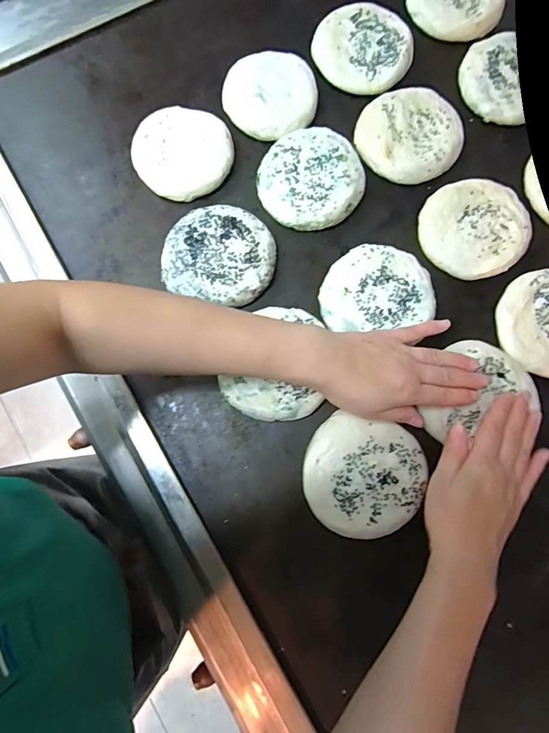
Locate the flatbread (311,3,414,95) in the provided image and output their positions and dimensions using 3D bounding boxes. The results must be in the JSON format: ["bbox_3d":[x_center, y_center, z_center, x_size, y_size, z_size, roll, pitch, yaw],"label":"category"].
[{"bbox_3d":[0.110,-0.391,0.489,0.113,0.016,0.109,0,80,-1],"label":"flatbread"}]

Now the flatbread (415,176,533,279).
[{"bbox_3d":[0.226,-0.156,0.453,0.116,0.022,0.110,0,80,-1],"label":"flatbread"}]

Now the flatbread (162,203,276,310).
[{"bbox_3d":[-0.059,-0.122,0.442,0.117,0.026,0.109,0,80,-1],"label":"flatbread"}]

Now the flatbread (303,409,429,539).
[{"bbox_3d":[0.089,0.112,0.401,0.116,0.020,0.111,11,80,1],"label":"flatbread"}]

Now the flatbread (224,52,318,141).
[{"bbox_3d":[-0.004,-0.323,0.475,0.106,0.022,0.110,0,80,-1],"label":"flatbread"}]

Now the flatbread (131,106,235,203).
[{"bbox_3d":[-0.105,-0.246,0.463,0.107,0.027,0.108,0,80,-1],"label":"flatbread"}]

